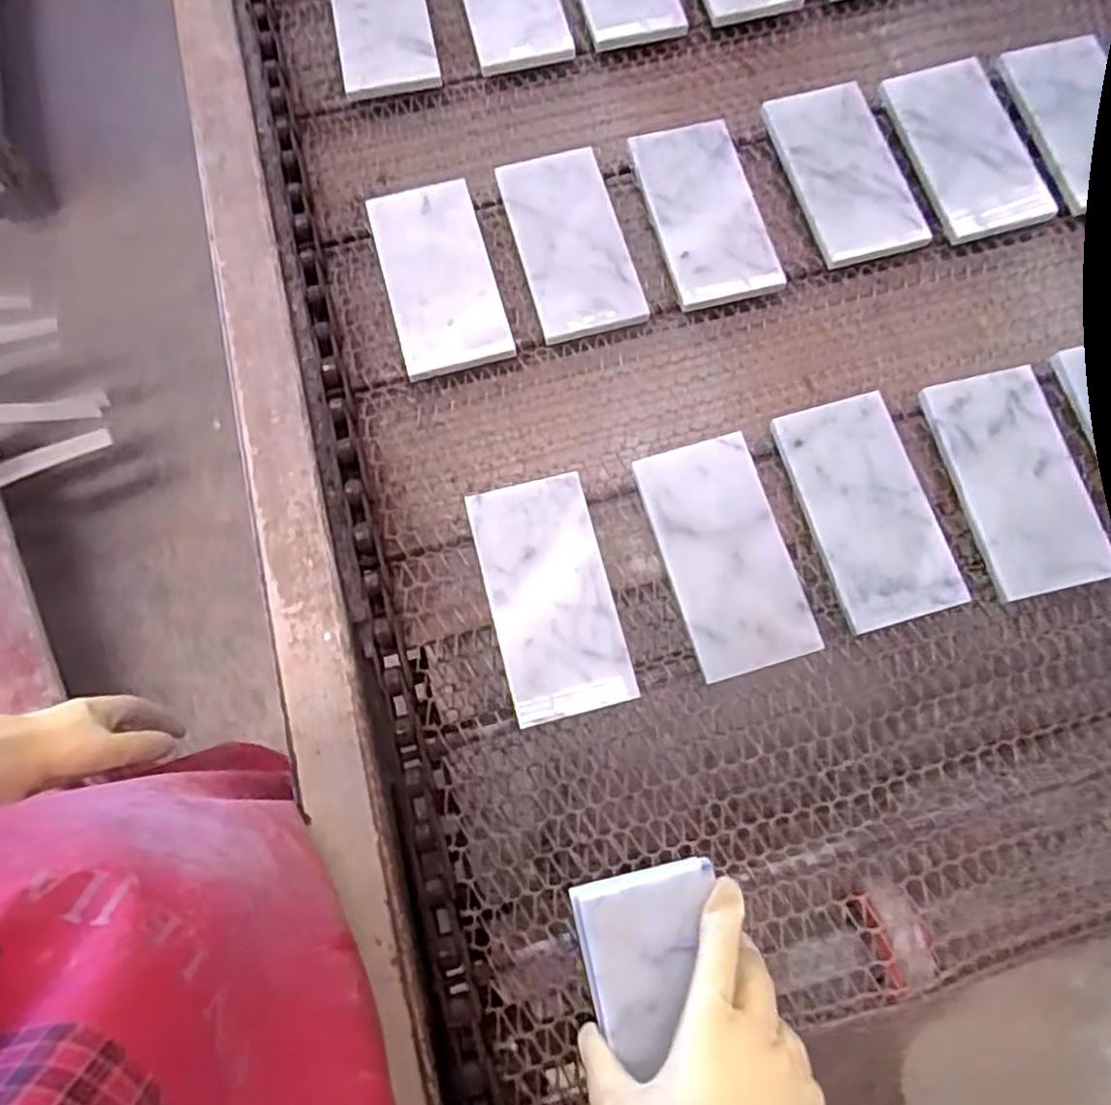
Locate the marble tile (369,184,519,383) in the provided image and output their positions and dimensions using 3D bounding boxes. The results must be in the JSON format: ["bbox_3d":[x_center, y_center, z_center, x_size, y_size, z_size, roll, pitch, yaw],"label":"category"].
[{"bbox_3d":[-0.086,-0.203,0.531,0.077,0.014,0.152,-14,70,-8],"label":"marble tile"}]

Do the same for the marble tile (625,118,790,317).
[{"bbox_3d":[0.111,-0.260,0.552,0.078,0.014,0.152,-14,70,1],"label":"marble tile"}]

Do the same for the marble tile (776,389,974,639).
[{"bbox_3d":[0.207,-0.030,0.485,0.080,0.006,0.154,-15,76,-4],"label":"marble tile"}]

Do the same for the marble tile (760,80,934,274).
[{"bbox_3d":[0.223,-0.298,0.563,0.077,0.008,0.156,-15,74,2],"label":"marble tile"}]

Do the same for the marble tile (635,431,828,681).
[{"bbox_3d":[0.111,0.000,0.475,0.076,0.004,0.152,-17,77,0],"label":"marble tile"}]

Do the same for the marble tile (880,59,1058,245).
[{"bbox_3d":[0.320,-0.320,0.571,0.080,0.013,0.160,-13,74,6],"label":"marble tile"}]

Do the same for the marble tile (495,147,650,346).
[{"bbox_3d":[0.010,-0.233,0.539,0.075,0.009,0.157,-15,70,0],"label":"marble tile"}]

